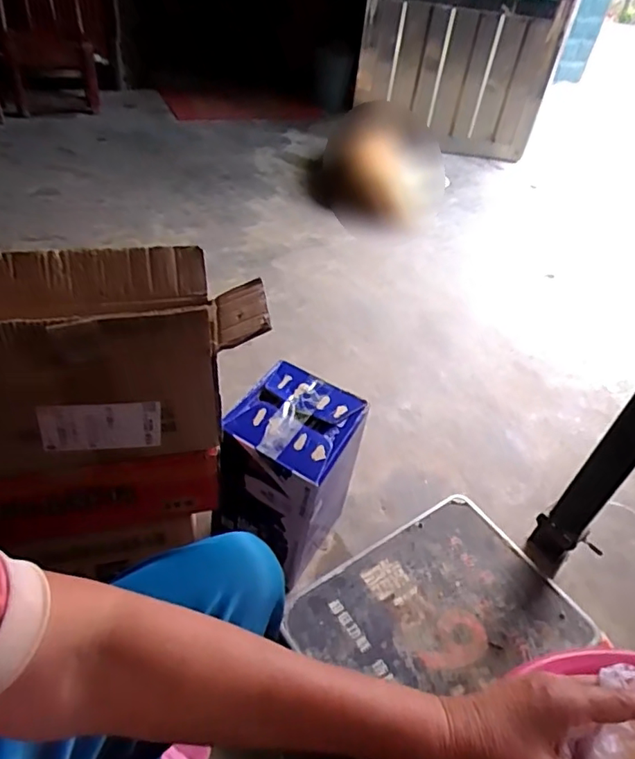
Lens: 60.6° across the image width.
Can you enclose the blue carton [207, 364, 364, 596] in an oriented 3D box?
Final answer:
[{"bbox_3d":[-0.049,0.177,0.914,0.170,0.322,0.216,23,43,16],"label":"blue carton"}]

